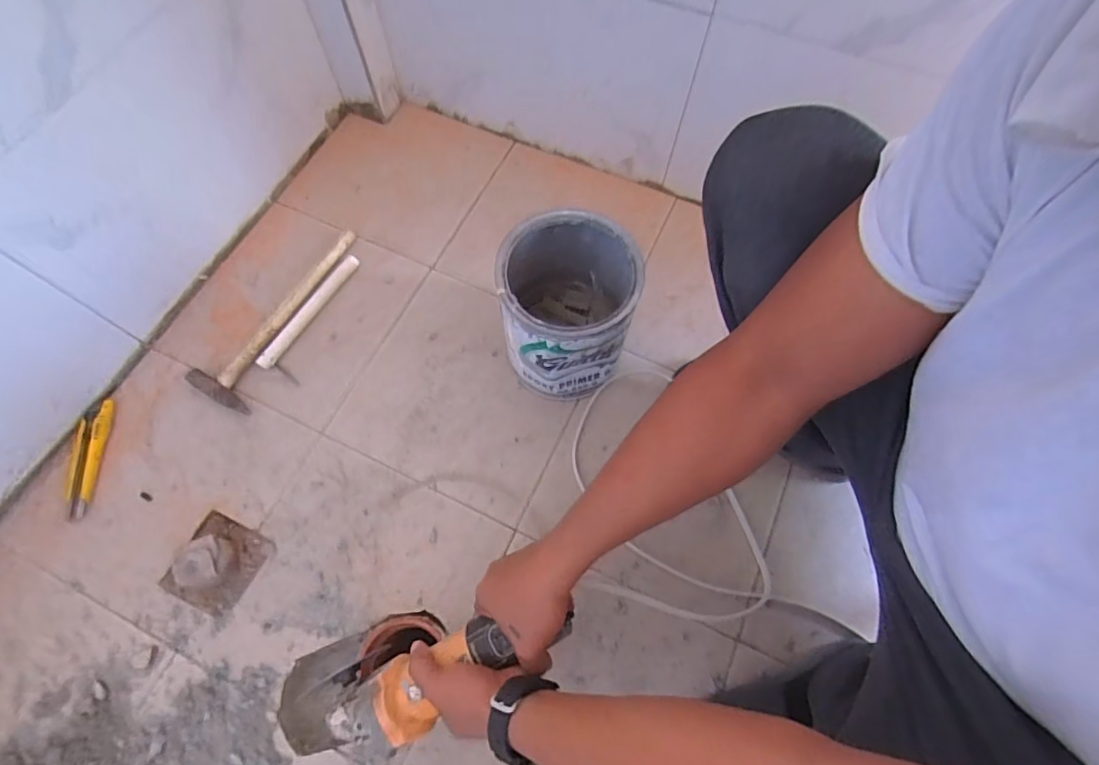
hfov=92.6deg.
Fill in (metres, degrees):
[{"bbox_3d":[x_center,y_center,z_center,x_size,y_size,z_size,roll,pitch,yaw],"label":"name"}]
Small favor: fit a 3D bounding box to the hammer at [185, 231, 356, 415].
[{"bbox_3d":[-0.391,-0.112,0.775,0.086,0.028,0.322,23,70,10],"label":"hammer"}]

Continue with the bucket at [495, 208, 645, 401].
[{"bbox_3d":[0.023,-0.089,0.668,0.150,0.209,0.169,5,67,3],"label":"bucket"}]

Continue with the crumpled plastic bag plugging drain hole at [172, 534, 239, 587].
[{"bbox_3d":[-0.414,0.214,0.632,0.057,0.046,0.058,4,67,3],"label":"crumpled plastic bag plugging drain hole"}]

